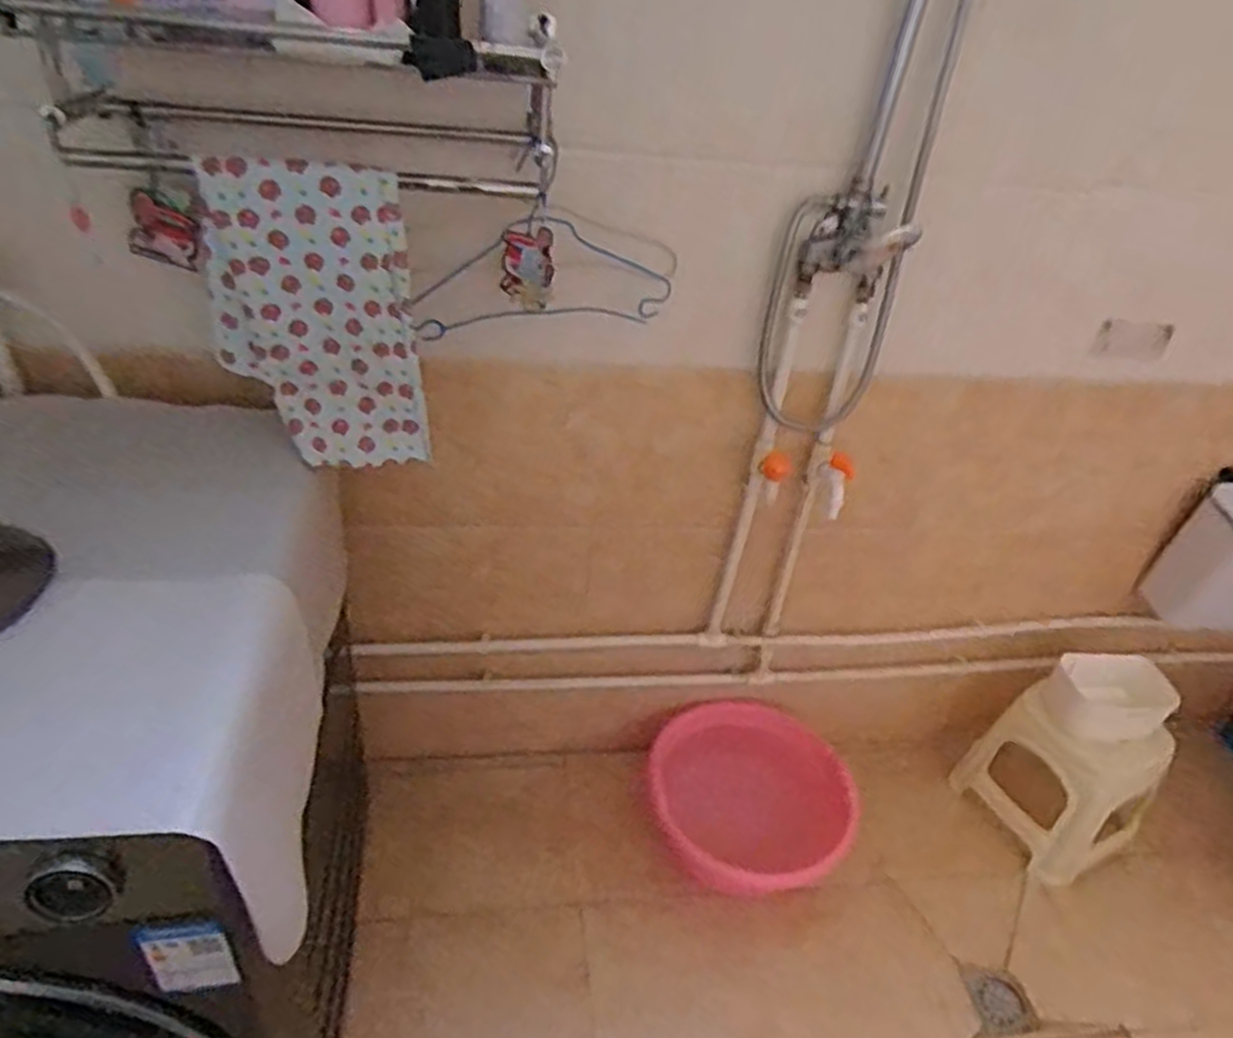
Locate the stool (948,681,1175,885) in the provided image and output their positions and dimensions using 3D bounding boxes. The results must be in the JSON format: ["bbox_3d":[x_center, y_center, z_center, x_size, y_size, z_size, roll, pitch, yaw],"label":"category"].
[{"bbox_3d":[0.836,0.473,1.499,0.212,0.249,0.270,-13,39,-25],"label":"stool"}]

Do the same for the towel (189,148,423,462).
[{"bbox_3d":[-0.363,-0.223,0.923,0.242,0.352,0.067,2,31,-1],"label":"towel"}]

